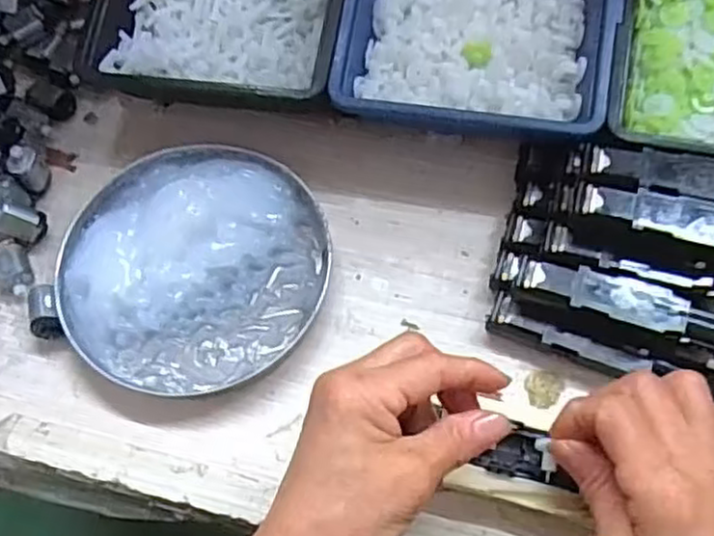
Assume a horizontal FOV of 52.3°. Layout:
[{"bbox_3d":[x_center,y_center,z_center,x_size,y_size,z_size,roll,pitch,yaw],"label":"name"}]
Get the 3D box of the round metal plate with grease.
[{"bbox_3d":[-0.088,-0.005,0.397,0.139,0.024,0.140,-1,67,2],"label":"round metal plate with grease"}]

